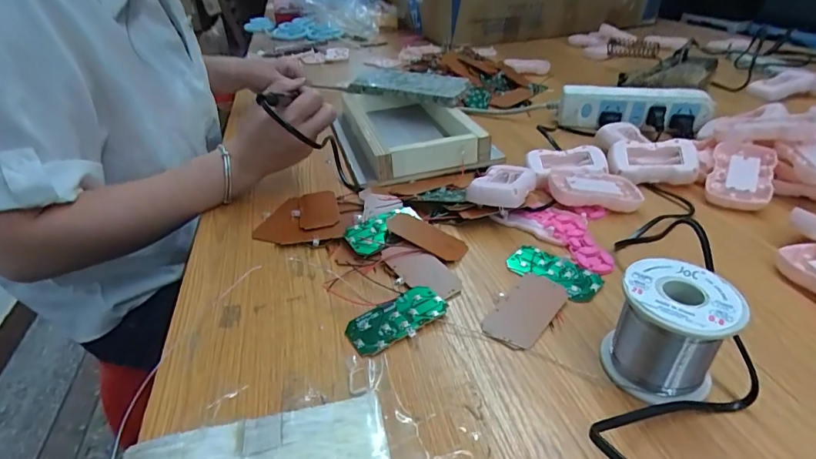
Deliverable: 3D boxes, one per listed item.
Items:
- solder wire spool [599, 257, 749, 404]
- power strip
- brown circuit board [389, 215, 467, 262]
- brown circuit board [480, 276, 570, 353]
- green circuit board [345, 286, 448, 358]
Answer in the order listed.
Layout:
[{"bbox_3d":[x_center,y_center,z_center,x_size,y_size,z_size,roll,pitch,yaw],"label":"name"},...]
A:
[{"bbox_3d":[0.157,0.062,0.269,0.059,0.063,0.062,25,43,34],"label":"solder wire spool"},{"bbox_3d":[0.308,-0.164,0.610,0.189,0.057,0.043,13,37,21],"label":"power strip"},{"bbox_3d":[0.017,0.006,0.403,0.075,0.004,0.034,28,40,26],"label":"brown circuit board"},{"bbox_3d":[0.088,0.060,0.328,0.037,0.006,0.075,24,42,33],"label":"brown circuit board"},{"bbox_3d":[-0.009,0.065,0.323,0.073,0.005,0.038,-23,39,-27],"label":"green circuit board"}]

